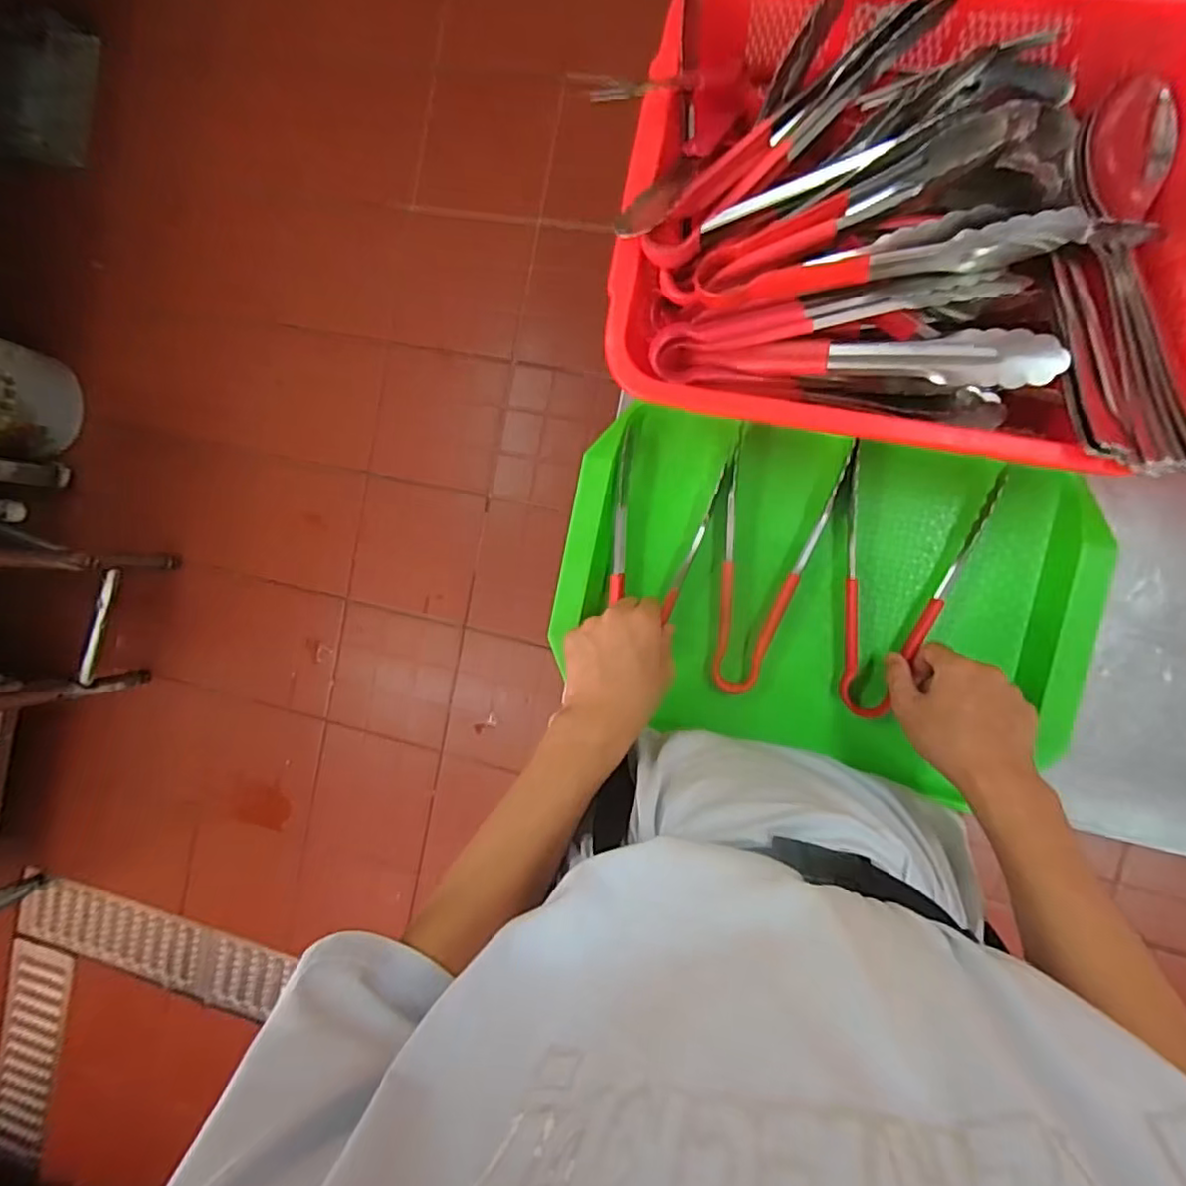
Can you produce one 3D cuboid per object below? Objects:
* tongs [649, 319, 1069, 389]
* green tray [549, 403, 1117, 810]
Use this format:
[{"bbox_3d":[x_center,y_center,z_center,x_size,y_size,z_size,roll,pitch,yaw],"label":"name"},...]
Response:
[{"bbox_3d":[0.169,-0.163,0.430,0.252,0.034,0.039,9,98,20],"label":"tongs"},{"bbox_3d":[0.182,0.002,0.536,0.414,0.068,0.267,11,98,4],"label":"green tray"}]

